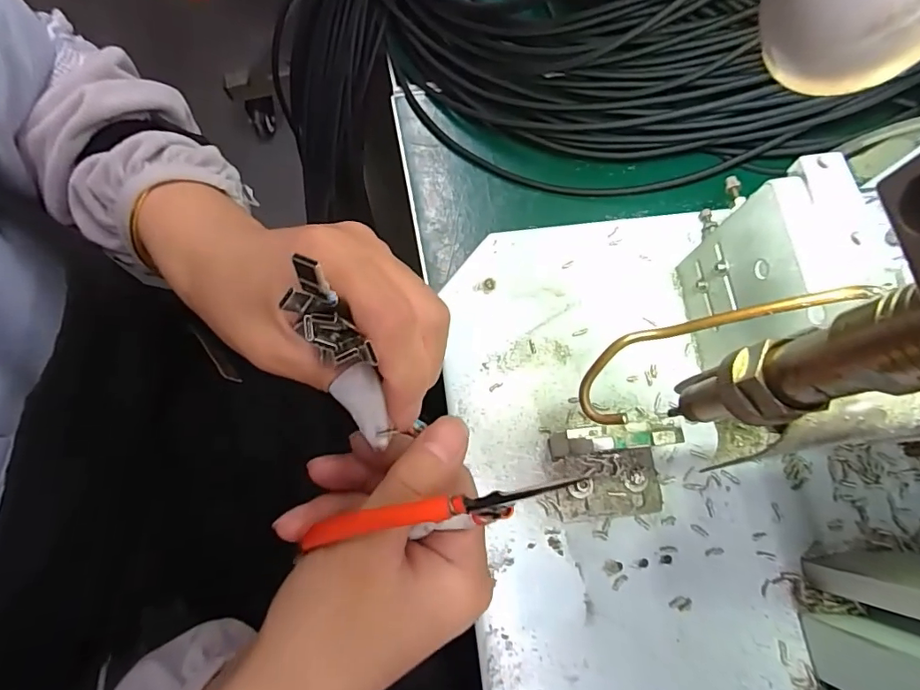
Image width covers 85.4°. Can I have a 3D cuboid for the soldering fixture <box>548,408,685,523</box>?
[{"bbox_3d":[0.071,0.056,0.224,0.051,0.045,0.044,-5,75,-3],"label":"soldering fixture"}]

